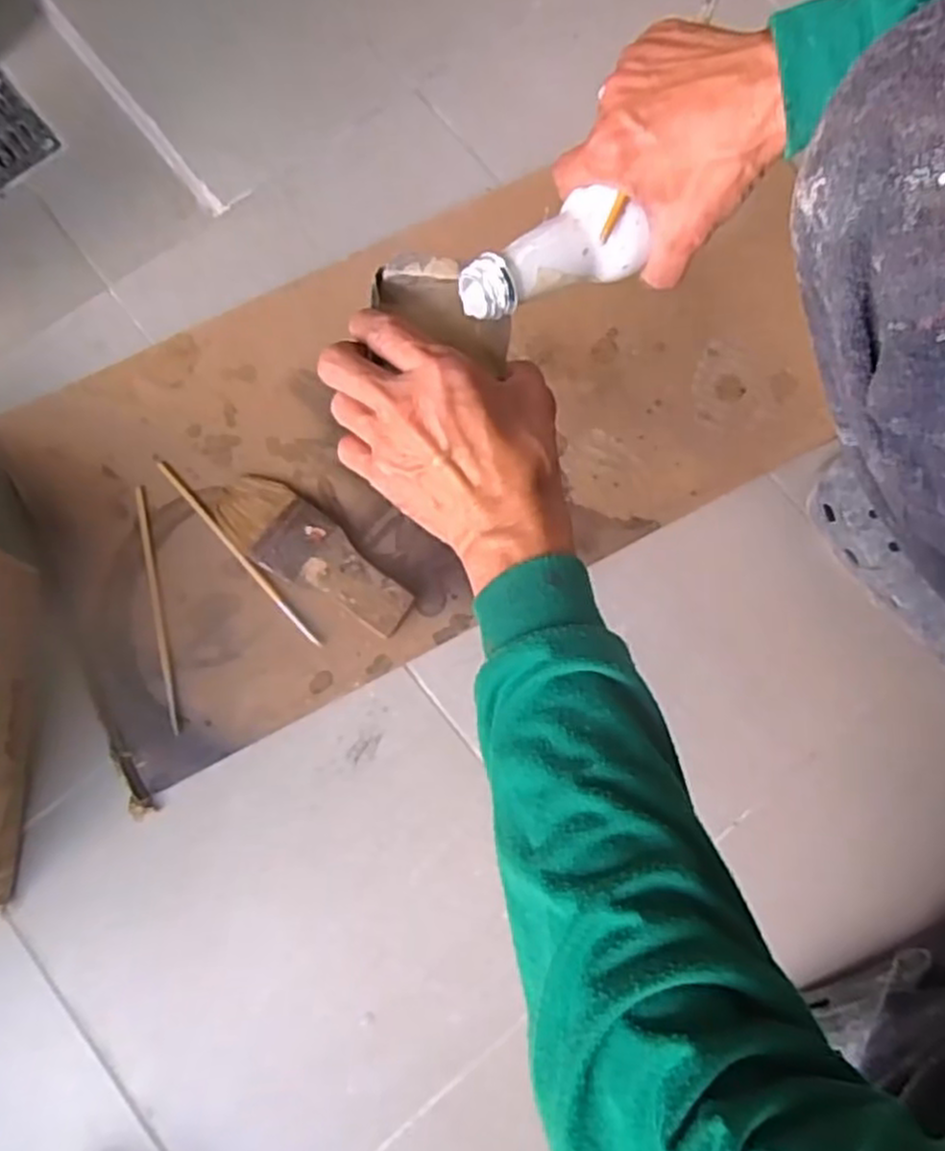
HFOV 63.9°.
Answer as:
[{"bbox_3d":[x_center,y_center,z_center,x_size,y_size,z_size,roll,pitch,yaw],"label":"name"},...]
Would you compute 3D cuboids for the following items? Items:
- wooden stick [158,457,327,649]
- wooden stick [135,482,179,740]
[{"bbox_3d":[-0.165,-0.017,0.528,0.007,0.011,0.174,-42,82,-8],"label":"wooden stick"},{"bbox_3d":[-0.219,0.021,0.525,0.008,0.004,0.173,-12,79,-3],"label":"wooden stick"}]

